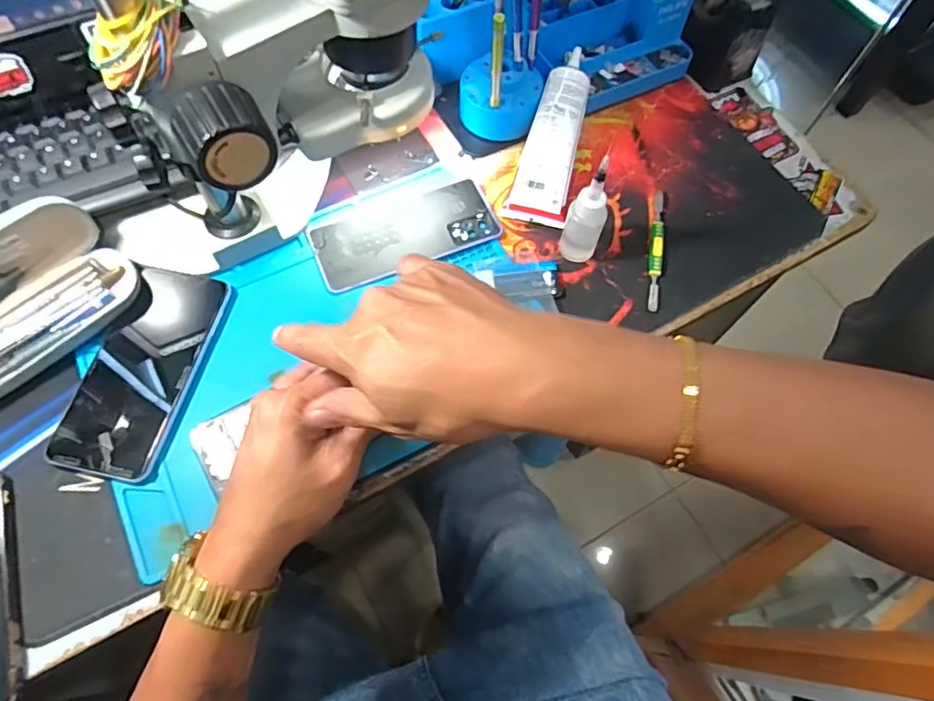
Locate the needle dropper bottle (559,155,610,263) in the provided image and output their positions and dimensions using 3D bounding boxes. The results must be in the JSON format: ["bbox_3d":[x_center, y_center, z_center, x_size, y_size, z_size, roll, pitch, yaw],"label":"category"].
[{"bbox_3d":[0.094,-0.104,0.452,0.030,0.101,0.026,19,66,7],"label":"needle dropper bottle"}]

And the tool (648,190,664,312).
[{"bbox_3d":[0.163,-0.089,0.498,0.011,0.006,0.122,10,65,3],"label":"tool"}]

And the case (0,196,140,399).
[{"bbox_3d":[-0.331,-0.035,0.413,0.082,0.068,0.162,42,70,16],"label":"case"}]

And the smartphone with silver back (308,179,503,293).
[{"bbox_3d":[-0.054,-0.104,0.502,0.155,0.008,0.072,-20,67,-11],"label":"smartphone with silver back"}]

